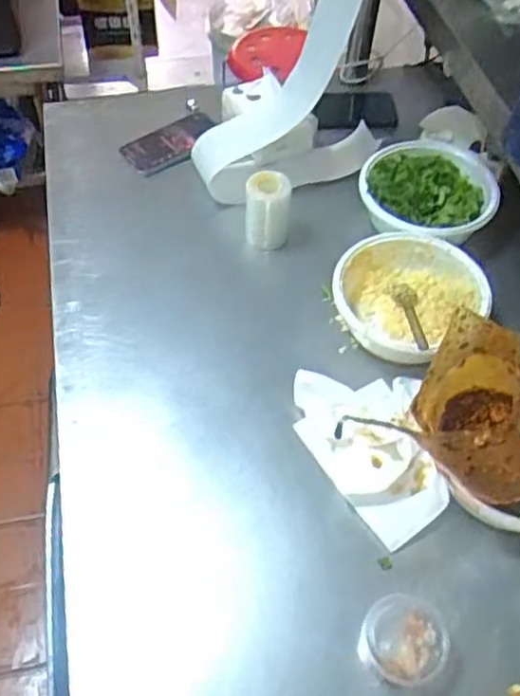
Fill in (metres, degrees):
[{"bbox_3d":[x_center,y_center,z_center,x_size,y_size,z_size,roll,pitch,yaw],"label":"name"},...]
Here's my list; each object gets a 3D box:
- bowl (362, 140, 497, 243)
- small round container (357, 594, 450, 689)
[{"bbox_3d":[0.213,-0.192,0.902,0.169,0.051,0.176,1,52,-1],"label":"bowl"},{"bbox_3d":[0.120,0.247,0.595,0.068,0.038,0.071,1,52,-1],"label":"small round container"}]

